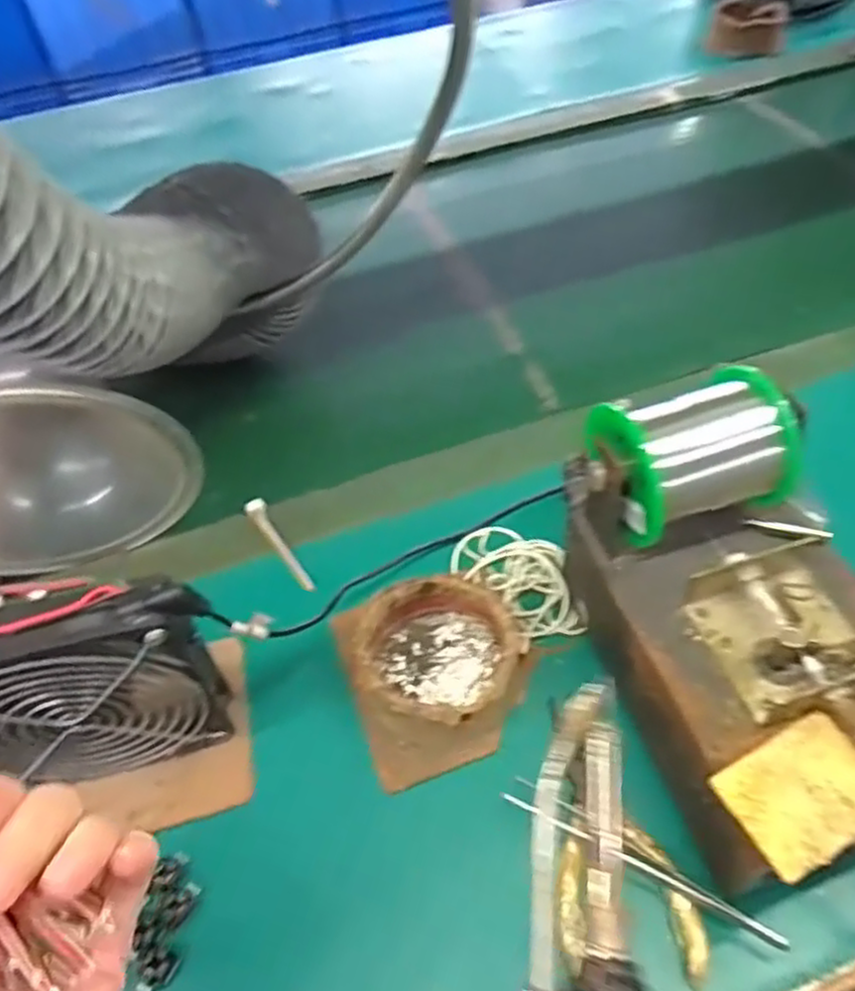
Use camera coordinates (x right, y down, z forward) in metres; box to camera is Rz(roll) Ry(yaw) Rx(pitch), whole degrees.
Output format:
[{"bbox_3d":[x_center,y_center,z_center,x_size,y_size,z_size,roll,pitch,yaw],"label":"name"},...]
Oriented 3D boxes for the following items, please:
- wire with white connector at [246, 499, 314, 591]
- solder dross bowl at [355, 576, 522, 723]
[{"bbox_3d":[-0.097,0.030,0.462,0.014,0.012,0.083,-27,52,-16],"label":"wire with white connector"},{"bbox_3d":[0.005,0.085,0.383,0.076,0.041,0.081,-3,51,4],"label":"solder dross bowl"}]

